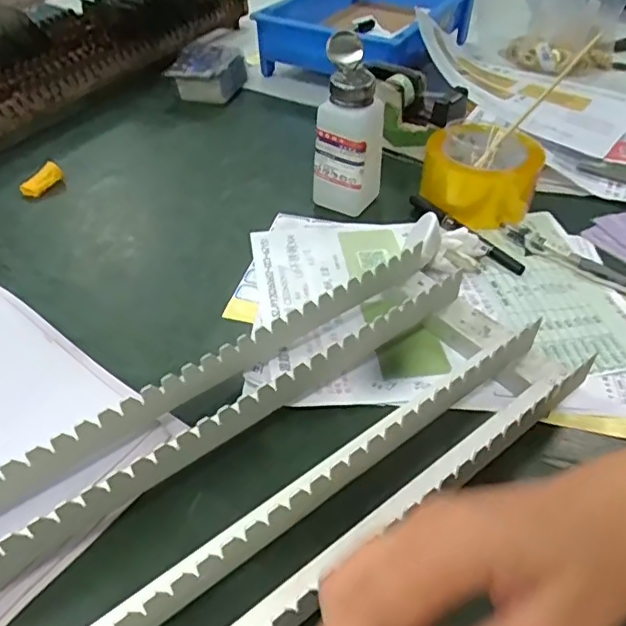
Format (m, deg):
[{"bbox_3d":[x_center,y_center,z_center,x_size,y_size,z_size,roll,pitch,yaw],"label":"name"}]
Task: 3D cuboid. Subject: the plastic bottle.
[{"bbox_3d":[0.035,-0.171,0.542,0.063,0.144,0.066,7,43,6],"label":"plastic bottle"}]

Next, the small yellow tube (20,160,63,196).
[{"bbox_3d":[-0.278,-0.137,0.596,0.017,0.014,0.045,27,65,26],"label":"small yellow tube"}]

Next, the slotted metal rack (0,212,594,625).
[{"bbox_3d":[-0.071,0.099,0.320,0.613,0.052,0.198,-31,51,-29],"label":"slotted metal rack"}]

